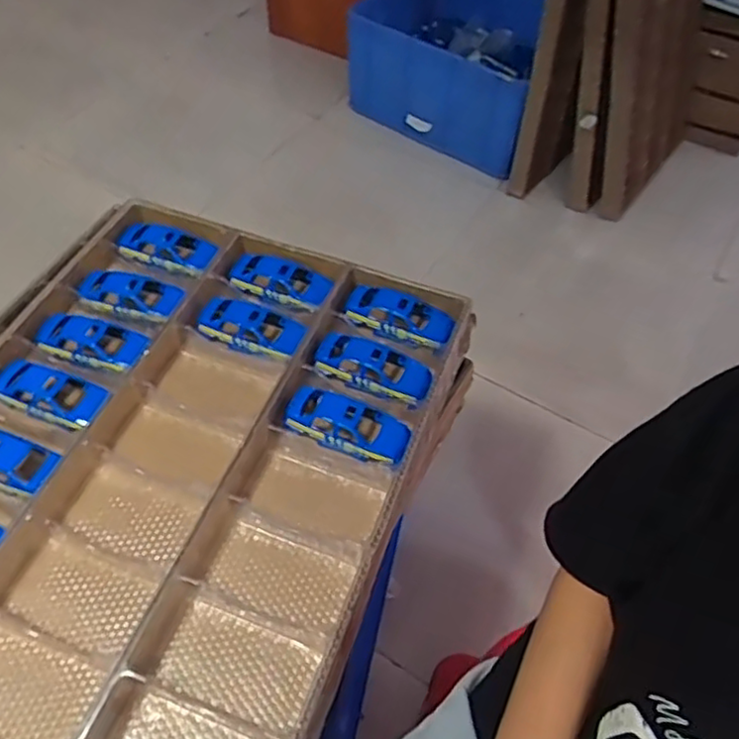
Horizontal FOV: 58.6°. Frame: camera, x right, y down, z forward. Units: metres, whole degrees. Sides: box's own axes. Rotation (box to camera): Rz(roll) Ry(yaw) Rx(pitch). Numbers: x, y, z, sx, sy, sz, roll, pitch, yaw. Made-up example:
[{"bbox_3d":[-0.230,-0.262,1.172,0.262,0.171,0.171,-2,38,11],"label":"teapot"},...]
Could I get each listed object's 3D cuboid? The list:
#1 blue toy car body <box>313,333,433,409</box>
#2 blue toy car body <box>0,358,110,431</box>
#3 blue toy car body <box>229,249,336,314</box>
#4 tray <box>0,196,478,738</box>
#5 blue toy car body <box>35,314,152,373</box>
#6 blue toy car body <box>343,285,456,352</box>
[{"bbox_3d":[0.004,-0.002,0.717,0.126,0.029,0.057,20,55,9],"label":"blue toy car body"},{"bbox_3d":[-0.330,0.023,0.680,0.114,0.022,0.051,18,55,7],"label":"blue toy car body"},{"bbox_3d":[-0.105,-0.106,0.785,0.114,0.040,0.059,22,56,10],"label":"blue toy car body"},{"bbox_3d":[-0.204,0.104,0.626,0.451,0.069,0.633,20,58,7],"label":"tray"},{"bbox_3d":[-0.302,-0.032,0.720,0.111,0.025,0.054,13,55,4],"label":"blue toy car body"},{"bbox_3d":[0.035,-0.063,0.763,0.127,0.042,0.057,20,55,9],"label":"blue toy car body"}]

